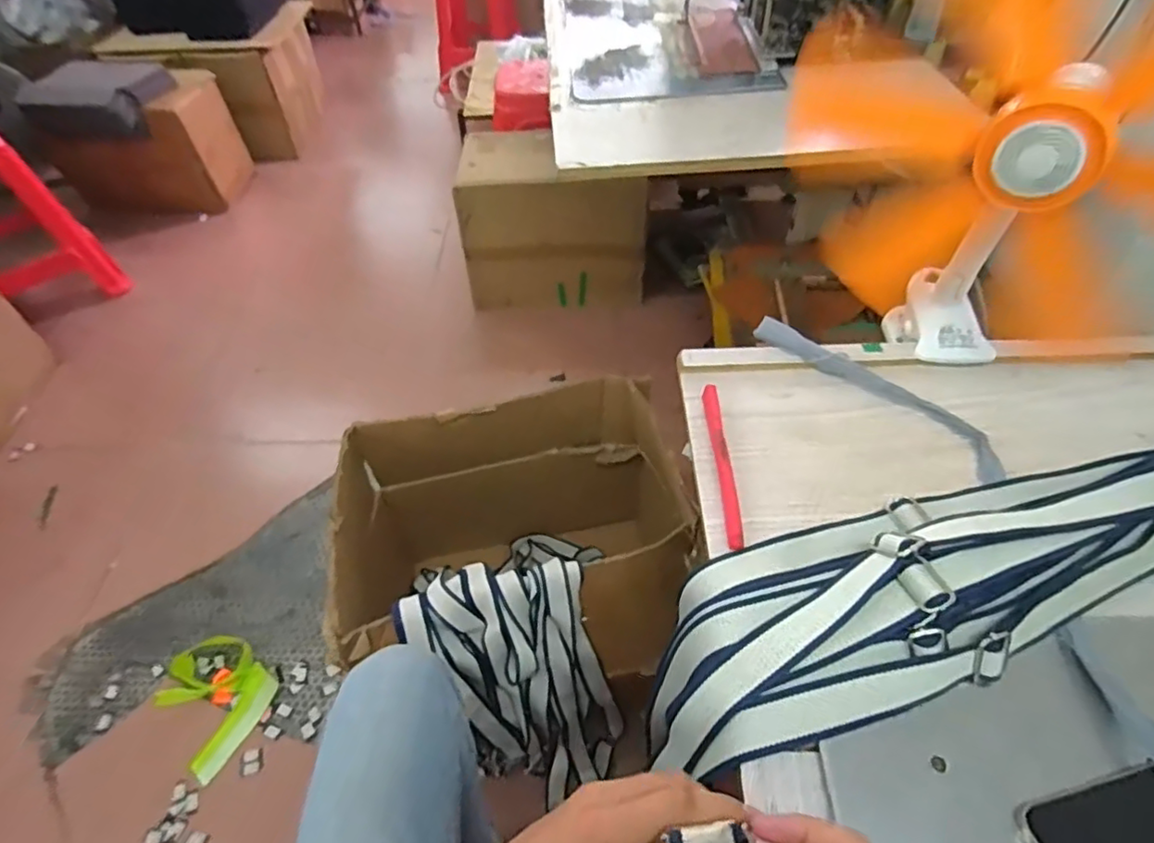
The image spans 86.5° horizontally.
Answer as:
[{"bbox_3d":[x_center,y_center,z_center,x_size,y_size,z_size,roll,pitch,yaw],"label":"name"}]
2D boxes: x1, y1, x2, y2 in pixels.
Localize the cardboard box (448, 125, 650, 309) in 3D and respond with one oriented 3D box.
[{"bbox_3d":[-0.069,-0.606,1.862,0.533,0.395,0.320,-1,50,0],"label":"cardboard box"}]

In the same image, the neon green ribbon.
[{"bbox_3d":[-0.700,0.529,1.186,0.228,0.030,0.186,34,59,25],"label":"neon green ribbon"}]

